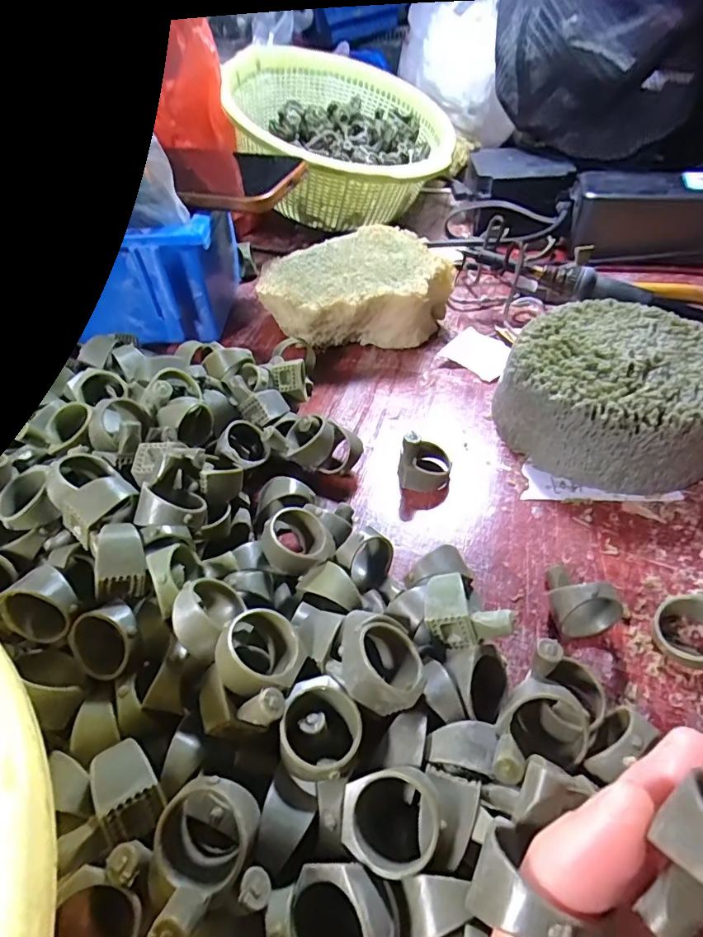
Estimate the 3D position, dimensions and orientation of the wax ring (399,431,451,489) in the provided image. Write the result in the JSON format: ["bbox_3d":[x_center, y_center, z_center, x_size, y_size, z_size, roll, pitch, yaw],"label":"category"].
[{"bbox_3d":[0.037,-0.006,0.243,0.023,0.031,0.023,8,50,11],"label":"wax ring"}]

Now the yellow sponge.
[{"bbox_3d":[0.002,-0.122,0.338,0.120,0.044,0.104,-6,49,-1],"label":"yellow sponge"}]

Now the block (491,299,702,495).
[{"bbox_3d":[0.131,-0.038,0.252,0.100,0.046,0.093,-2,49,2],"label":"block"}]

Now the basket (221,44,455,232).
[{"bbox_3d":[-0.007,-0.289,0.438,0.184,0.086,0.201,-4,49,0],"label":"basket"}]

